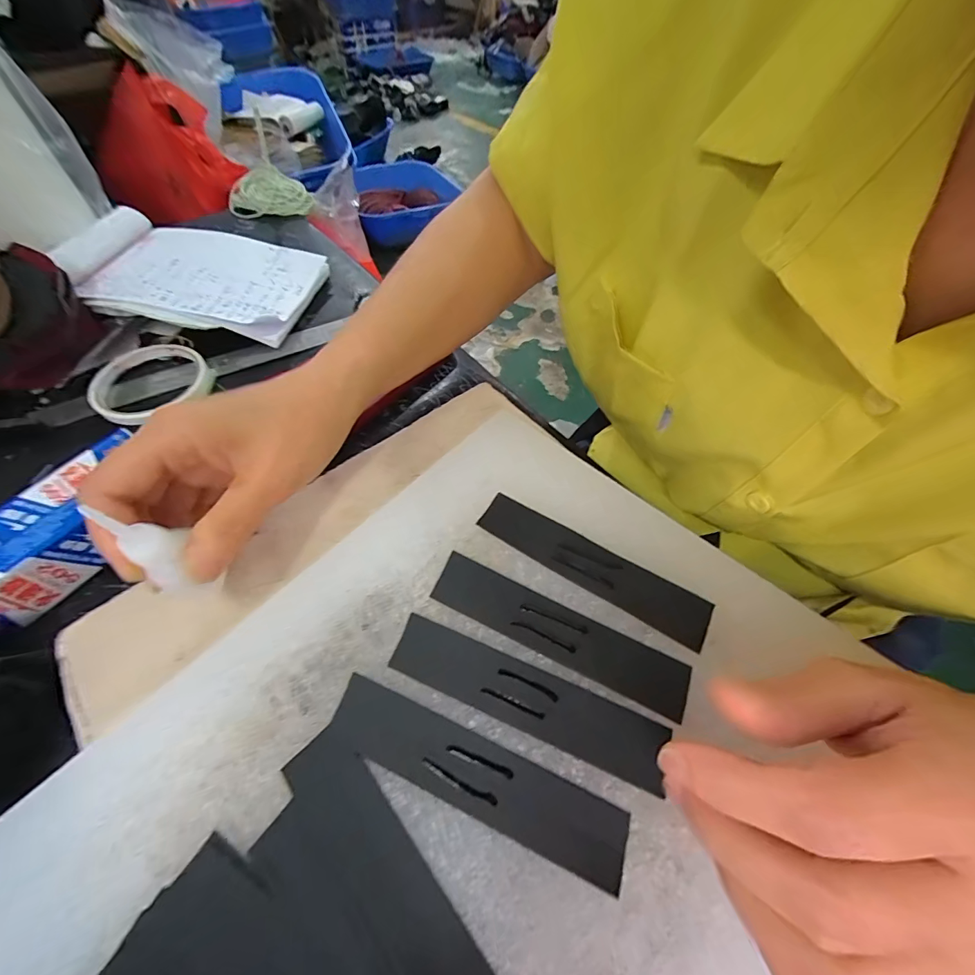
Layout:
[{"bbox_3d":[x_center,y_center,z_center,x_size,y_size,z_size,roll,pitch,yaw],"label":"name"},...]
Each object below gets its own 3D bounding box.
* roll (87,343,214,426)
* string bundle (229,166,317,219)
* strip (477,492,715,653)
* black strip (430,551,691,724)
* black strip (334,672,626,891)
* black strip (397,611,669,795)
[{"bbox_3d":[-0.284,-0.092,0.351,0.087,0.012,0.083,-1,56,1],"label":"roll"},{"bbox_3d":[-0.283,-0.377,0.536,0.103,0.041,0.053,-7,55,-6],"label":"string bundle"},{"bbox_3d":[0.053,0.040,0.220,0.122,0.004,0.027,29,62,17],"label":"strip"},{"bbox_3d":[0.032,0.068,0.200,0.122,0.004,0.026,23,61,14],"label":"black strip"},{"bbox_3d":[-0.007,0.114,0.169,0.122,0.004,0.026,19,55,12],"label":"black strip"},{"bbox_3d":[0.015,0.092,0.185,0.120,0.004,0.025,20,59,13],"label":"black strip"}]

